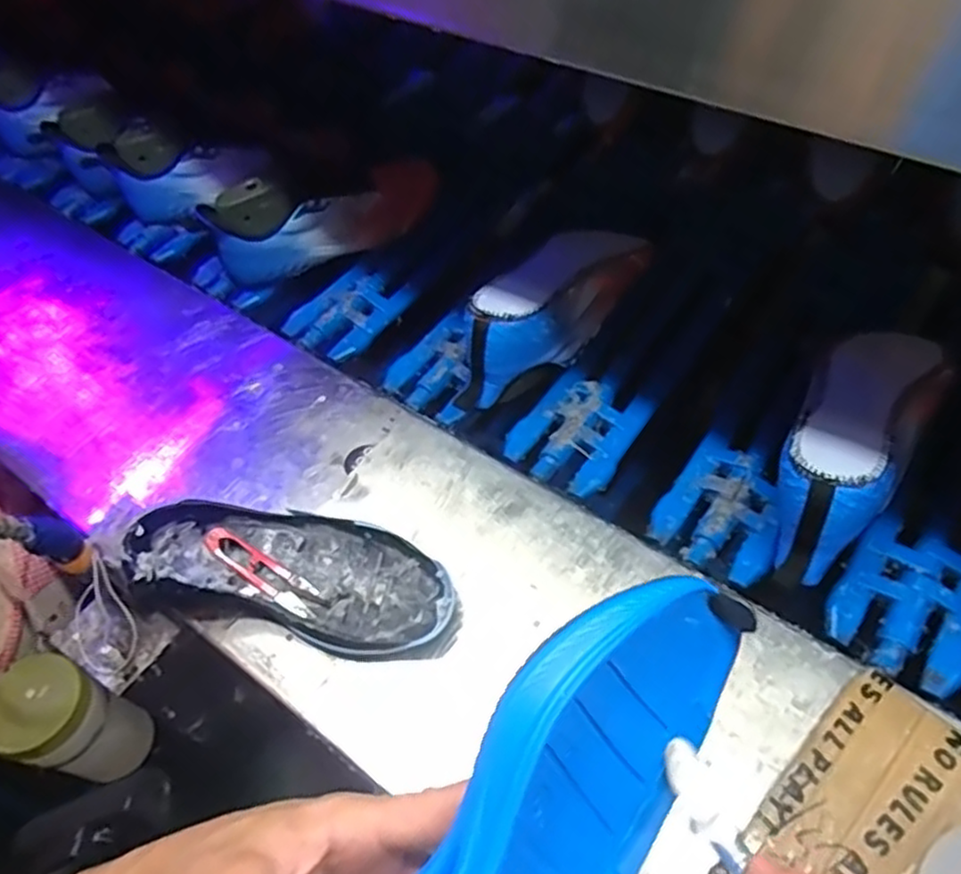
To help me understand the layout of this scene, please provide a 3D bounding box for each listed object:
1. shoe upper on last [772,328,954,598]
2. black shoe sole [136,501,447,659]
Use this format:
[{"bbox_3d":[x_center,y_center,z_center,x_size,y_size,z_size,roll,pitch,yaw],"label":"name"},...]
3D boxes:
[{"bbox_3d":[0.279,0.003,0.529,0.085,0.107,0.246,31,66,24],"label":"shoe upper on last"},{"bbox_3d":[-0.133,0.093,0.500,0.239,0.042,0.096,12,59,15],"label":"black shoe sole"}]

